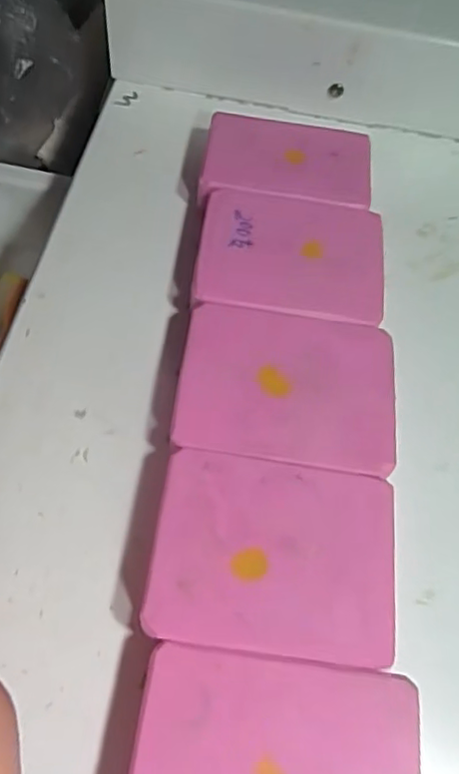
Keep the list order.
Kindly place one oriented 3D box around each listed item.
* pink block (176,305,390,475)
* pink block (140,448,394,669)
[{"bbox_3d":[0.018,0.003,0.201,0.069,0.020,0.054,9,60,-2],"label":"pink block"},{"bbox_3d":[0.012,0.049,0.175,0.066,0.019,0.052,8,62,0],"label":"pink block"}]

